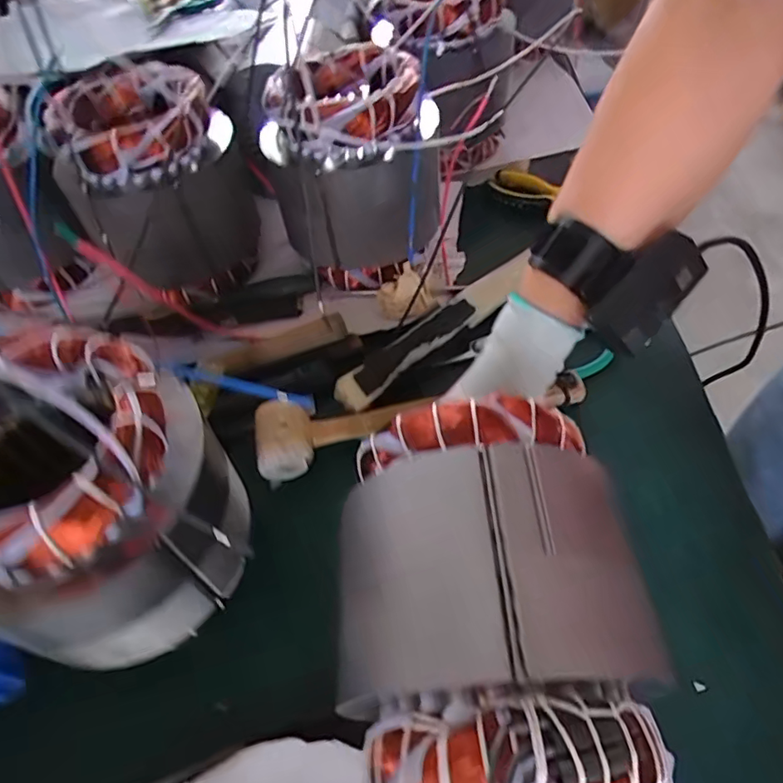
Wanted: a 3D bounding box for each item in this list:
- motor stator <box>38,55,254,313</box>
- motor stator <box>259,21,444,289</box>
[{"bbox_3d":[-0.216,-0.192,0.517,0.148,0.166,0.135,-23,56,-11],"label":"motor stator"},{"bbox_3d":[-0.038,-0.202,0.503,0.135,0.172,0.149,-10,54,-2],"label":"motor stator"}]

